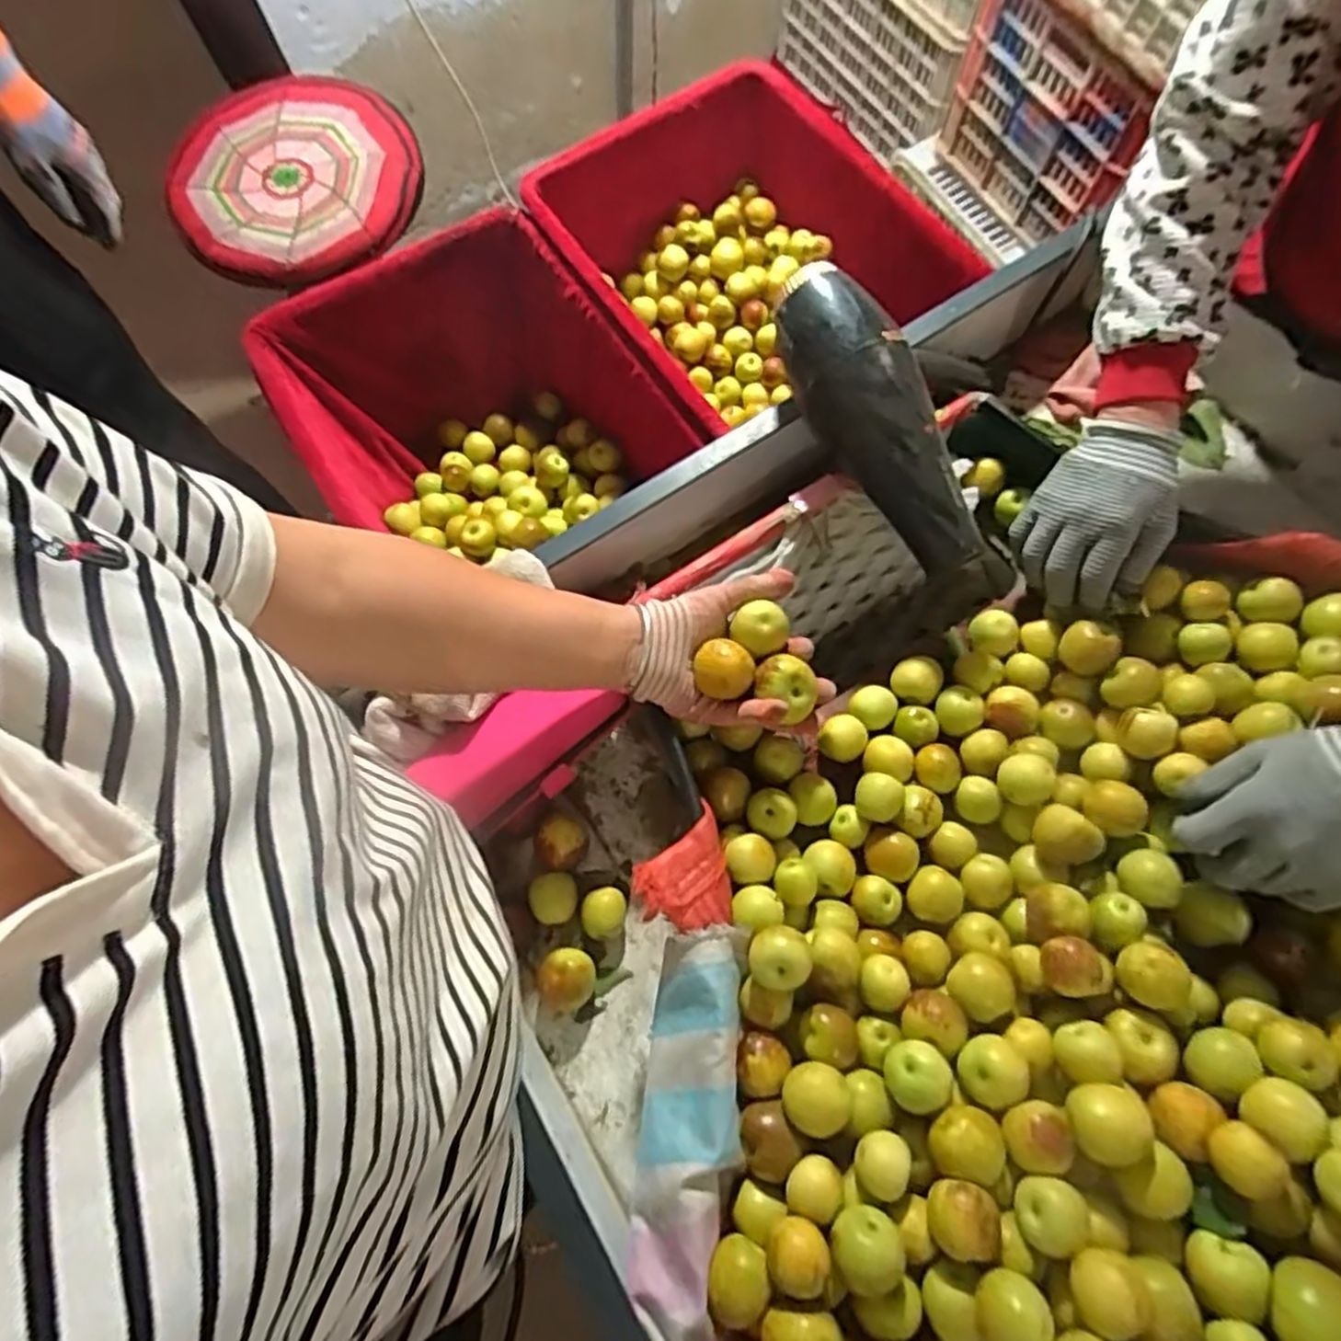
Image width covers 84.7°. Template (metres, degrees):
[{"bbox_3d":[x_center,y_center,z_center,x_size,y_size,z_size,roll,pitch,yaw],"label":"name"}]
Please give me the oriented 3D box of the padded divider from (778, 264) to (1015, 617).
[{"bbox_3d":[0.161,-0.172,0.549,0.068,0.060,0.273,-29,89,-11],"label":"padded divider"}]

